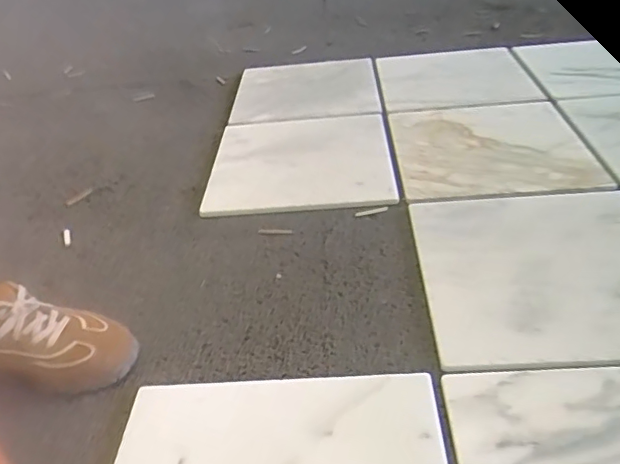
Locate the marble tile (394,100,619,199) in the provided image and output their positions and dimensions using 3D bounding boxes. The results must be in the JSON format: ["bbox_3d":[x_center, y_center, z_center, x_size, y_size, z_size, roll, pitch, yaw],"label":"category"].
[{"bbox_3d":[0.303,-0.155,0.964,0.316,0.014,0.311,-5,36,4],"label":"marble tile"}]

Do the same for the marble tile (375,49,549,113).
[{"bbox_3d":[0.308,-0.337,1.222,0.316,0.019,0.319,-3,36,3],"label":"marble tile"}]

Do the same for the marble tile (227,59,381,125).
[{"bbox_3d":[-0.007,-0.299,1.172,0.284,0.014,0.259,-5,36,4],"label":"marble tile"}]

